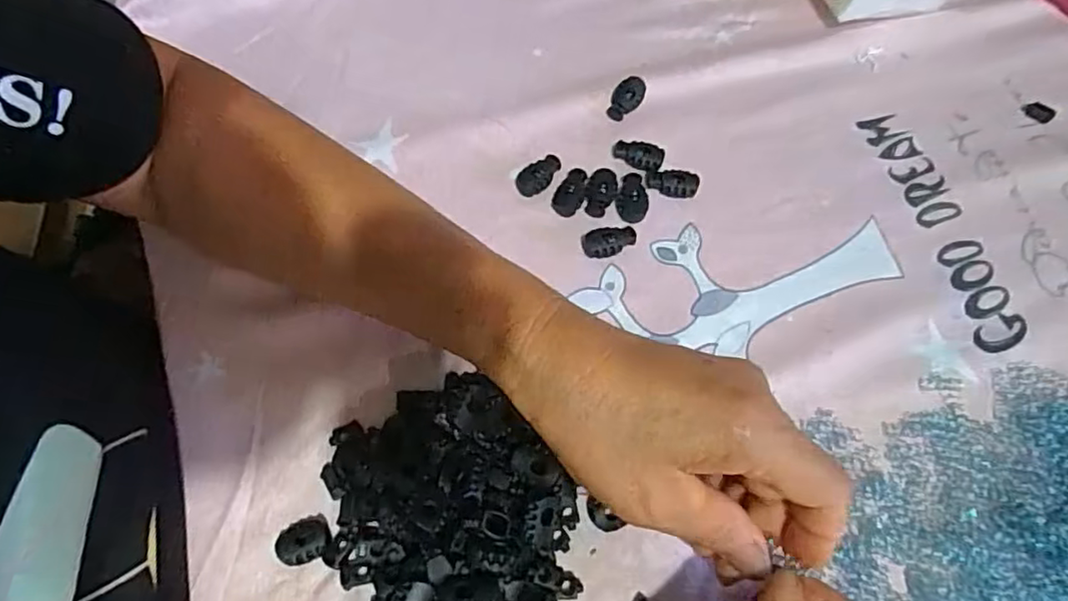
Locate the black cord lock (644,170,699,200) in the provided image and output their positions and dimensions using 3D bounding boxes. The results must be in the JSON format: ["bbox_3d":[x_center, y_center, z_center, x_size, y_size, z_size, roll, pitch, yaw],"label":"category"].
[{"bbox_3d":[0.080,-0.069,0.360,0.029,0.006,0.015,16,66,6],"label":"black cord lock"}]

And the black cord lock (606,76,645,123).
[{"bbox_3d":[0.056,-0.124,0.386,0.017,0.005,0.030,43,90,-3],"label":"black cord lock"}]

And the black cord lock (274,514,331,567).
[{"bbox_3d":[-0.102,0.106,0.275,0.024,0.007,0.018,-26,69,-13],"label":"black cord lock"}]

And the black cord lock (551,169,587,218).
[{"bbox_3d":[0.021,-0.062,0.357,0.016,0.006,0.027,28,68,11],"label":"black cord lock"}]

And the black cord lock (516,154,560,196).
[{"bbox_3d":[0.004,-0.072,0.361,0.029,0.008,0.015,-31,70,-14],"label":"black cord lock"}]

